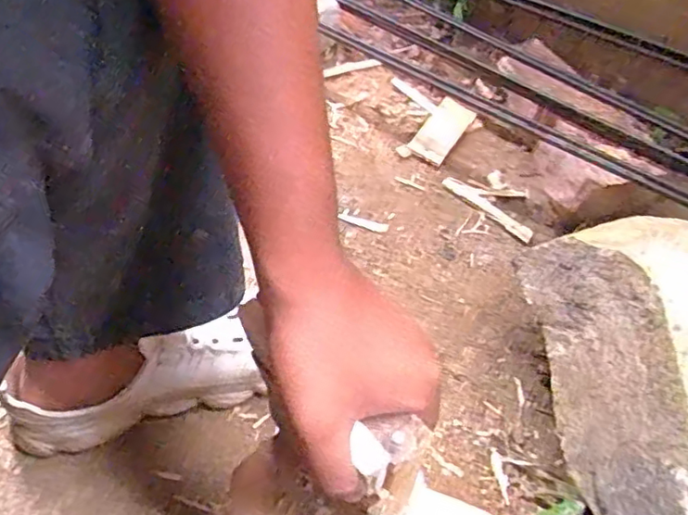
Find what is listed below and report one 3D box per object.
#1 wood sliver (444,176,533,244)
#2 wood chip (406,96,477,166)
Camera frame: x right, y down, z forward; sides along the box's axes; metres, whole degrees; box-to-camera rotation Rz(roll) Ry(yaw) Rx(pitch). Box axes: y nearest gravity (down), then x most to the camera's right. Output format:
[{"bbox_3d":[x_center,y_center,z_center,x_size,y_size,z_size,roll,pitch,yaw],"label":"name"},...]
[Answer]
[{"bbox_3d":[0.176,-0.062,0.755,0.023,0.006,0.130,-37,62,-24],"label":"wood sliver"},{"bbox_3d":[0.134,-0.174,0.834,0.052,0.009,0.115,28,58,18],"label":"wood chip"}]

